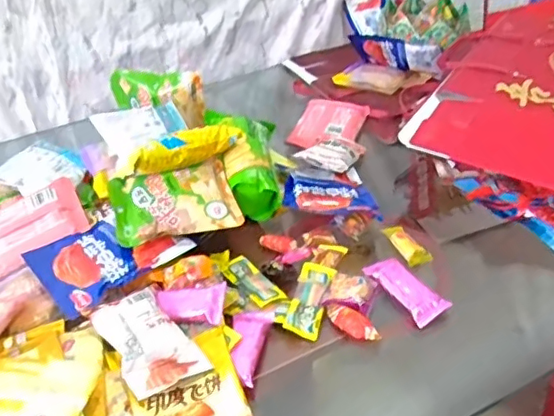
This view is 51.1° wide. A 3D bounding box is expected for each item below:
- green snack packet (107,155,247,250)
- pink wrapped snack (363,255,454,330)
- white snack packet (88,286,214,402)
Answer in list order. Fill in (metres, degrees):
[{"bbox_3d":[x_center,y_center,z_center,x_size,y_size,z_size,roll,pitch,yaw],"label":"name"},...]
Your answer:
[{"bbox_3d":[-0.127,-0.011,0.712,0.145,0.035,0.113,-14,37,-9],"label":"green snack packet"},{"bbox_3d":[0.141,0.088,0.642,0.041,0.018,0.095,-28,42,-26],"label":"pink wrapped snack"},{"bbox_3d":[-0.129,0.127,0.572,0.073,0.027,0.118,-28,42,-26],"label":"white snack packet"}]

